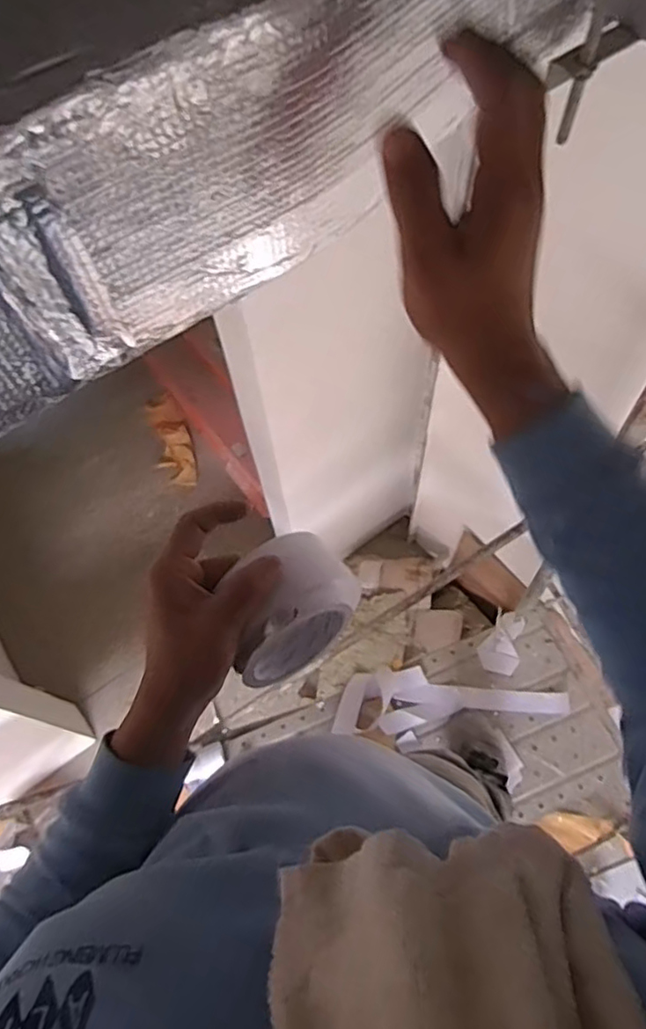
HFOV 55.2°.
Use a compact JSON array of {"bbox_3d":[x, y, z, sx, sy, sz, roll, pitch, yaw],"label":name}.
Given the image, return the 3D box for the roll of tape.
[{"bbox_3d":[-0.026,0.067,0.444,0.100,0.089,0.063,-35,67,-14],"label":"roll of tape"}]

